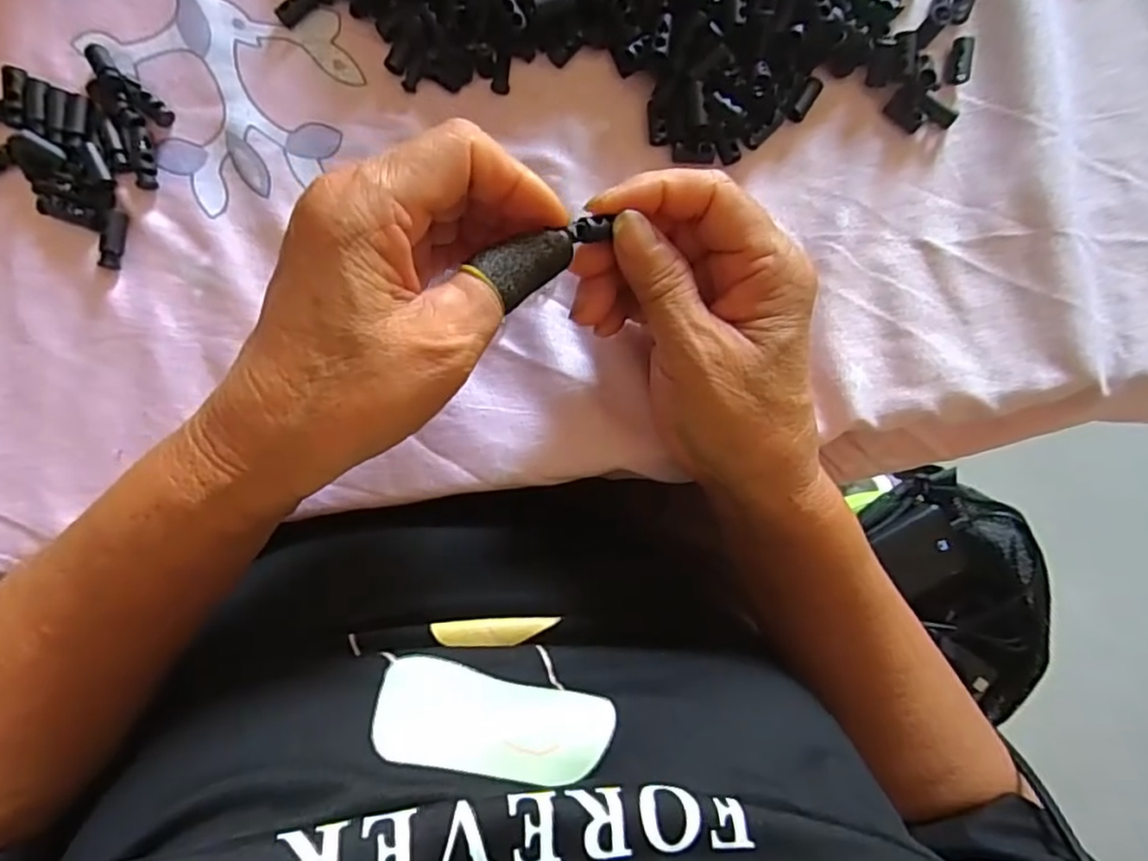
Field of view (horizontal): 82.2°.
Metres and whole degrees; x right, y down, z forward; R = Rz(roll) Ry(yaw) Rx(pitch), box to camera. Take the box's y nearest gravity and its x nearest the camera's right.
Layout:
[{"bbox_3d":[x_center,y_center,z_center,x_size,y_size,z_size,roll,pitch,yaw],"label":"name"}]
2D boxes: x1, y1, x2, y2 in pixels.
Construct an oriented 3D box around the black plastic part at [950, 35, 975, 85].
[{"bbox_3d":[0.176,-0.169,0.299,0.008,0.005,0.020,-1,103,-2],"label":"black plastic part"}]

